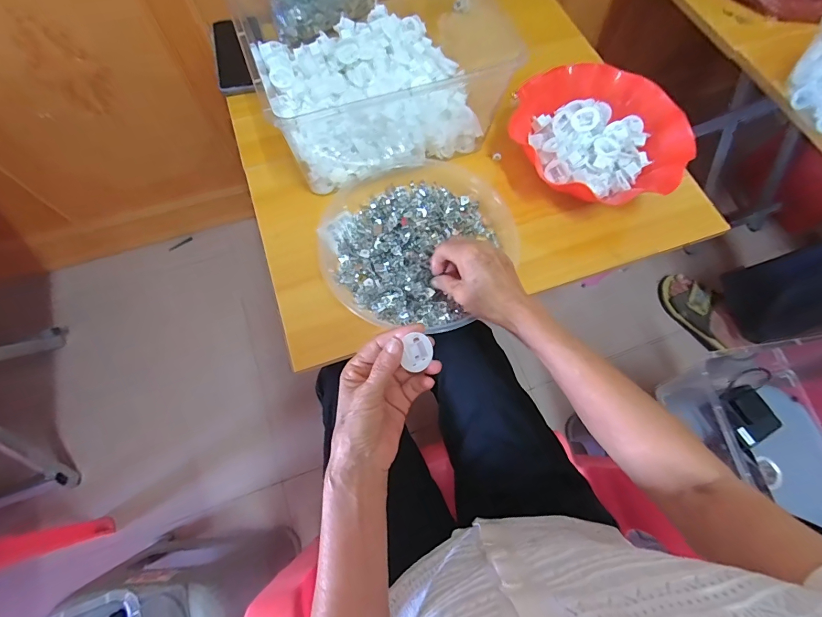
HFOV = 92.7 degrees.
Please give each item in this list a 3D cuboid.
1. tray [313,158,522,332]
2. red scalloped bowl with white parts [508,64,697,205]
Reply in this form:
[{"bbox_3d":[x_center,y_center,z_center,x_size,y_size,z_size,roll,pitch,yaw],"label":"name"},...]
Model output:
[{"bbox_3d":[0.004,-0.085,0.488,0.236,0.035,0.217,1,69,-2],"label":"tray"},{"bbox_3d":[0.246,-0.225,0.530,0.204,0.067,0.195,1,69,-2],"label":"red scalloped bowl with white parts"}]

